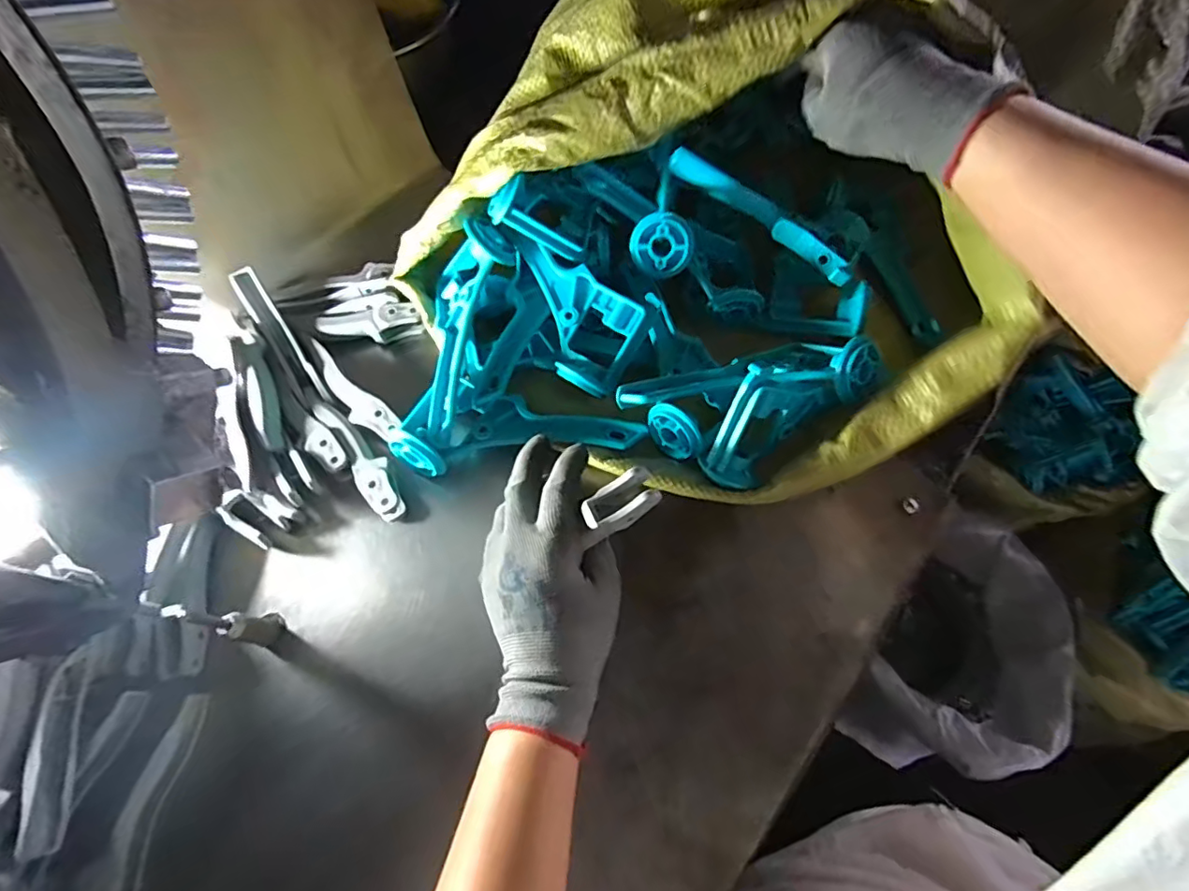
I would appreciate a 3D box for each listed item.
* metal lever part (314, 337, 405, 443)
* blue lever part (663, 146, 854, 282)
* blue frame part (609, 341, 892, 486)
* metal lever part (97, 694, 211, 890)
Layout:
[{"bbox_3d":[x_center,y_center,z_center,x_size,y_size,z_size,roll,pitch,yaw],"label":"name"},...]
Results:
[{"bbox_3d":[-0.184,-0.039,0.412,0.105,0.007,0.023,40,72,16],"label":"metal lever part"},{"bbox_3d":[0.127,-0.175,0.419,0.157,0.016,0.025,34,70,-1],"label":"blue lever part"},{"bbox_3d":[0.111,-0.032,0.375,0.163,0.065,0.090,-23,68,-9],"label":"blue frame part"},{"bbox_3d":[-0.251,0.211,0.307,0.022,0.016,0.128,13,67,6],"label":"metal lever part"}]

